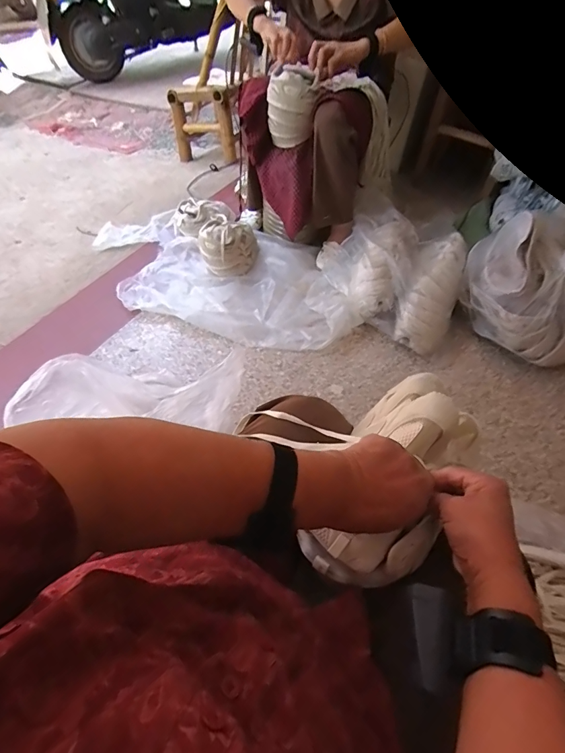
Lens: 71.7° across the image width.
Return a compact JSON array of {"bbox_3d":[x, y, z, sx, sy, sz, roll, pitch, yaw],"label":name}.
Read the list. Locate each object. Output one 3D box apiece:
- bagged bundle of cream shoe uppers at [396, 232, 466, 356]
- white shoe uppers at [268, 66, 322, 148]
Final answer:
[{"bbox_3d":[0.429,-0.261,1.122,0.155,0.105,0.380,19,71,12],"label":"bagged bundle of cream shoe uppers"},{"bbox_3d":[0.027,-0.708,1.039,0.133,0.175,0.064,2,56,-2],"label":"white shoe uppers"}]

